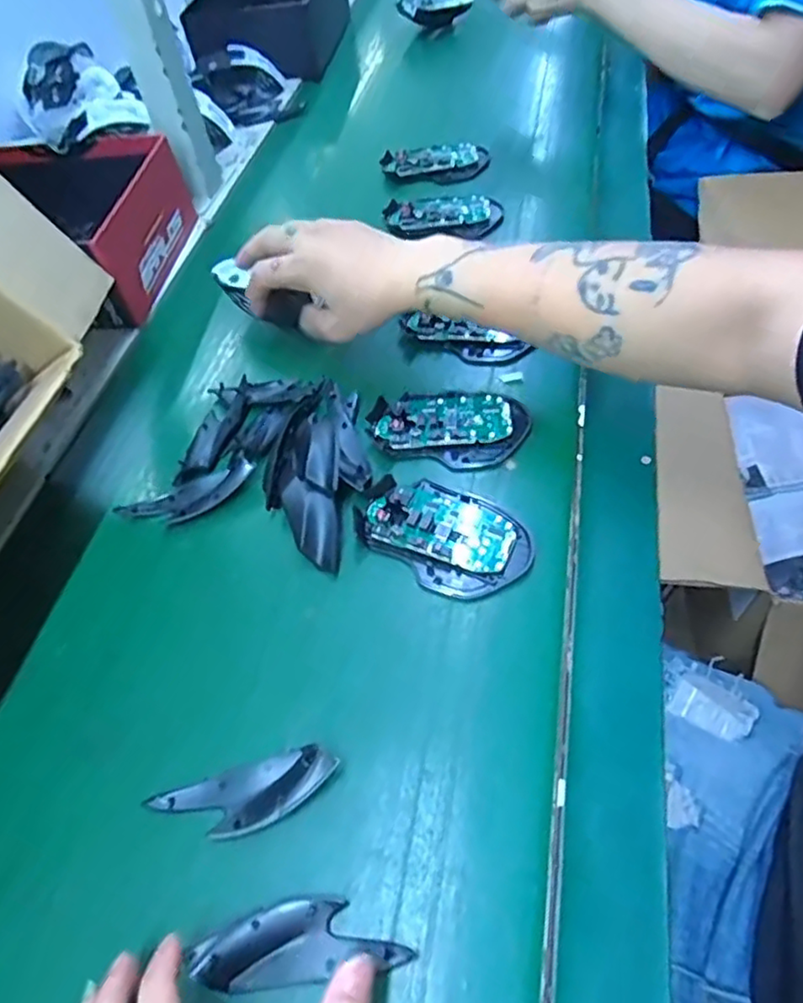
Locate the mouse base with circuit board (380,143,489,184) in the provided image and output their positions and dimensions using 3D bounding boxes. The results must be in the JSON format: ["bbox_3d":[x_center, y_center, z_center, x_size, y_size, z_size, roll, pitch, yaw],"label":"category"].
[{"bbox_3d":[0.036,-0.372,0.702,0.115,0.019,0.055,-2,56,5],"label":"mouse base with circuit board"}]

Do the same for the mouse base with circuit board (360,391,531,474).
[{"bbox_3d":[0.034,-0.058,0.475,0.116,0.014,0.066,7,57,11],"label":"mouse base with circuit board"}]

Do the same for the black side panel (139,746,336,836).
[{"bbox_3d":[-0.083,0.154,0.336,0.097,0.011,0.033,-17,56,-6],"label":"black side panel"}]

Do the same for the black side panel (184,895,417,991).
[{"bbox_3d":[-0.046,0.204,0.298,0.096,0.011,0.033,-1,56,-5],"label":"black side panel"}]

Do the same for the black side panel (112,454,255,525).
[{"bbox_3d":[-0.154,-0.004,0.459,0.099,0.013,0.034,-22,56,-9],"label":"black side panel"}]

